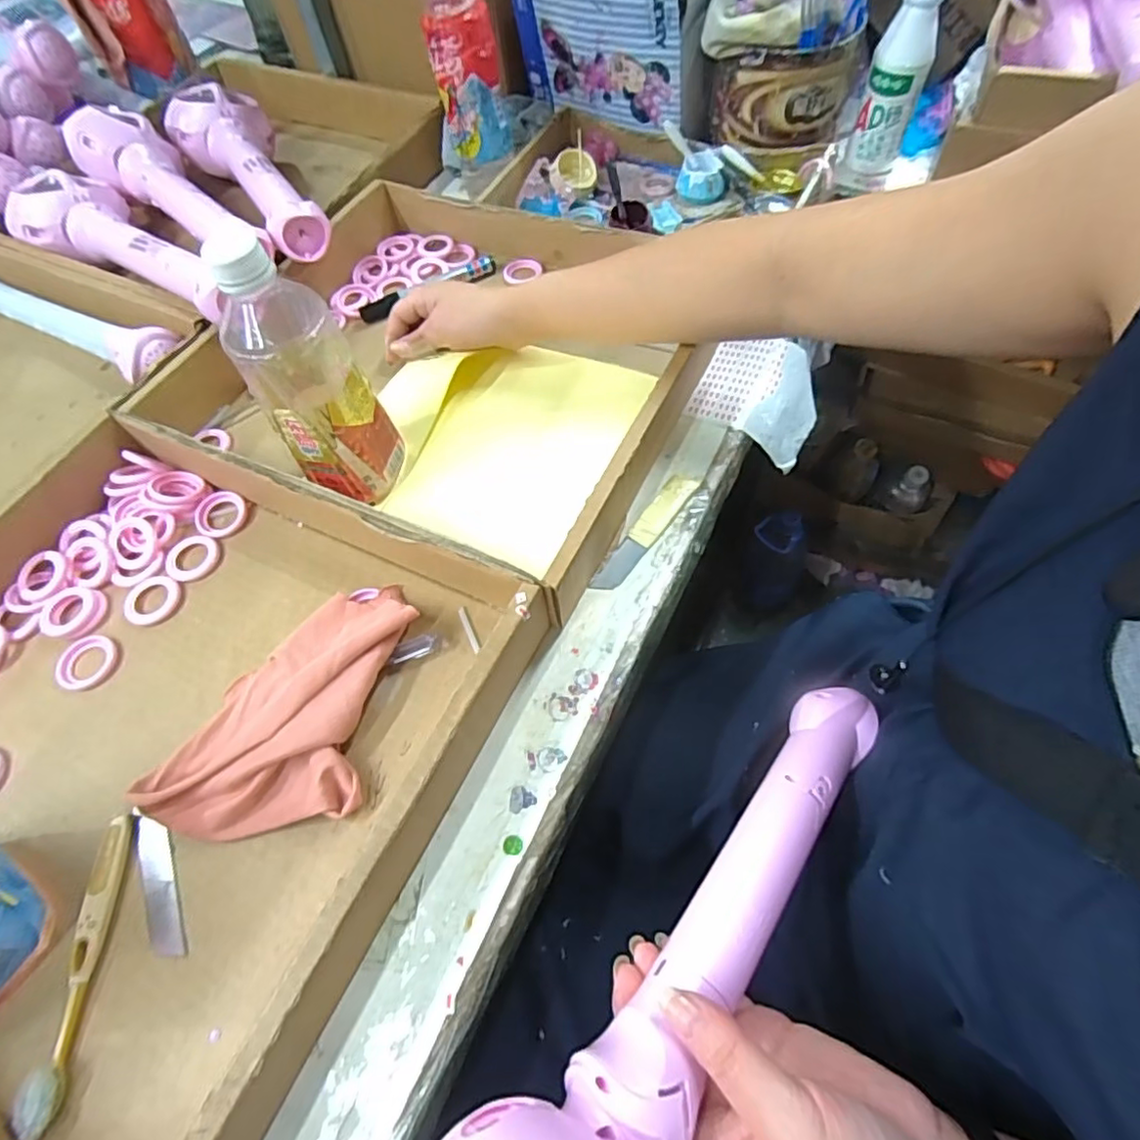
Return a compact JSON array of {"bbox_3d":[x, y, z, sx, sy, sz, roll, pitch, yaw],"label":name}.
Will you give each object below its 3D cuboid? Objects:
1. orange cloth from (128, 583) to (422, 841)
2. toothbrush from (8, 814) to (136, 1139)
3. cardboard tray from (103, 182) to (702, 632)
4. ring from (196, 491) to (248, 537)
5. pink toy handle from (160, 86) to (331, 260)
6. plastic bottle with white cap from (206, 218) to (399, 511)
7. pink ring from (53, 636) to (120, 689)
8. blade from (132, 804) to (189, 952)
[{"bbox_3d":[-0.171,0.075,0.368,0.122,0.031,0.161,9,61,9],"label":"orange cloth"},{"bbox_3d":[-0.251,0.199,0.314,0.017,0.011,0.137,-5,60,1],"label":"toothbrush"},{"bbox_3d":[-0.100,-0.182,0.501,0.380,0.063,0.345,23,64,16],"label":"cardboard tray"},{"bbox_3d":[-0.262,-0.042,0.463,0.036,0.006,0.037,-2,60,3],"label":"ring"},{"bbox_3d":[-0.318,-0.384,0.612,0.098,0.084,0.323,-28,62,-12],"label":"pink toy handle"},{"bbox_3d":[-0.165,-0.121,0.399,0.073,0.176,0.072,-28,62,-12],"label":"plastic bottle with white cap"},{"bbox_3d":[-0.321,0.061,0.409,0.037,0.004,0.037,-2,60,3],"label":"pink ring"},{"bbox_3d":[-0.226,0.170,0.339,0.019,0.004,0.082,-24,61,-10],"label":"blade"}]

